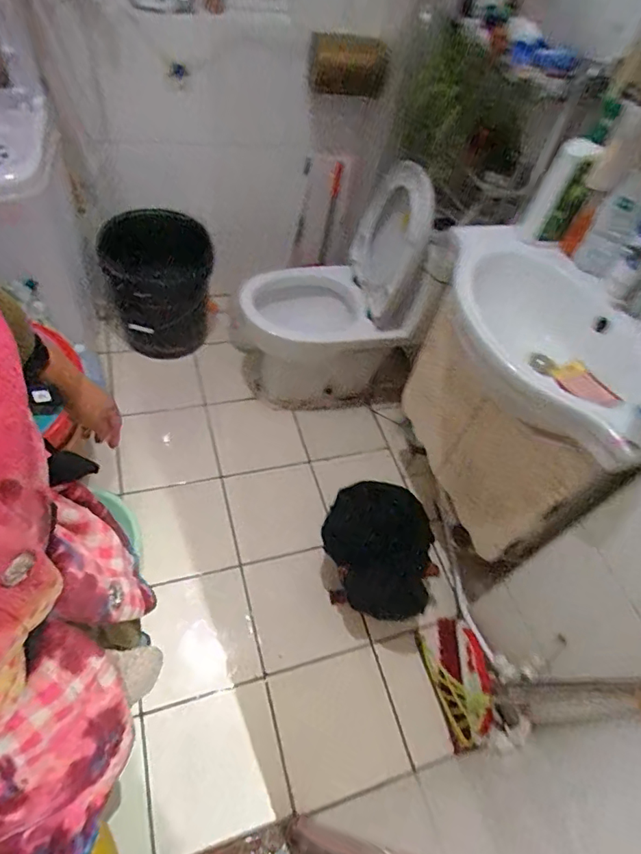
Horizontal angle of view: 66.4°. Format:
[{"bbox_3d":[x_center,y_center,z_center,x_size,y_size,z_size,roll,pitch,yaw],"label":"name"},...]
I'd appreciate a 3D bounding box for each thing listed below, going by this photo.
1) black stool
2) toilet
[{"bbox_3d":[0.164,0.363,1.425,0.305,0.195,0.353,13,54,-1],"label":"black stool"},{"bbox_3d":[0.010,-0.426,1.670,0.587,0.735,0.449,1,55,-10],"label":"toilet"}]

